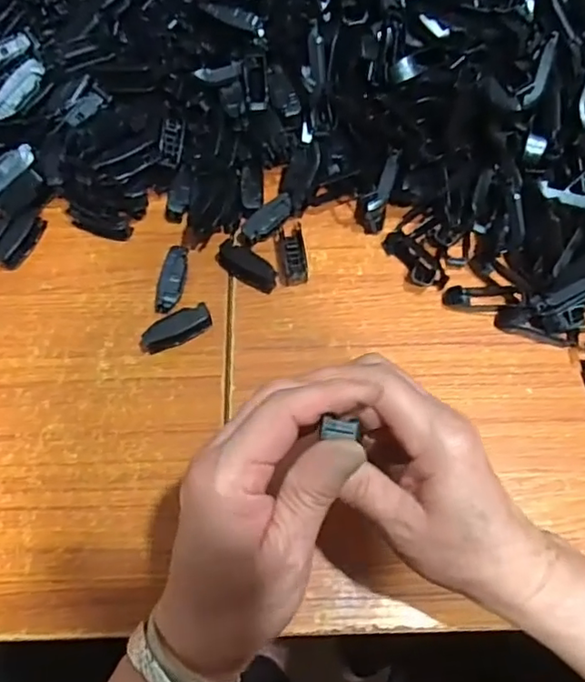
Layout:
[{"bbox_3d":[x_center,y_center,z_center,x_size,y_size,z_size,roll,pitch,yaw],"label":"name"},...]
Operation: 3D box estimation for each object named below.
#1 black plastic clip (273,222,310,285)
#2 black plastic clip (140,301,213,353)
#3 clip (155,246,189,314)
[{"bbox_3d":[-0.001,-0.067,0.431,0.022,0.018,0.048,-6,66,-2],"label":"black plastic clip"},{"bbox_3d":[-0.083,-0.009,0.406,0.051,0.014,0.017,-30,69,-12],"label":"black plastic clip"},{"bbox_3d":[-0.088,-0.045,0.419,0.017,0.012,0.050,12,80,6],"label":"clip"}]

